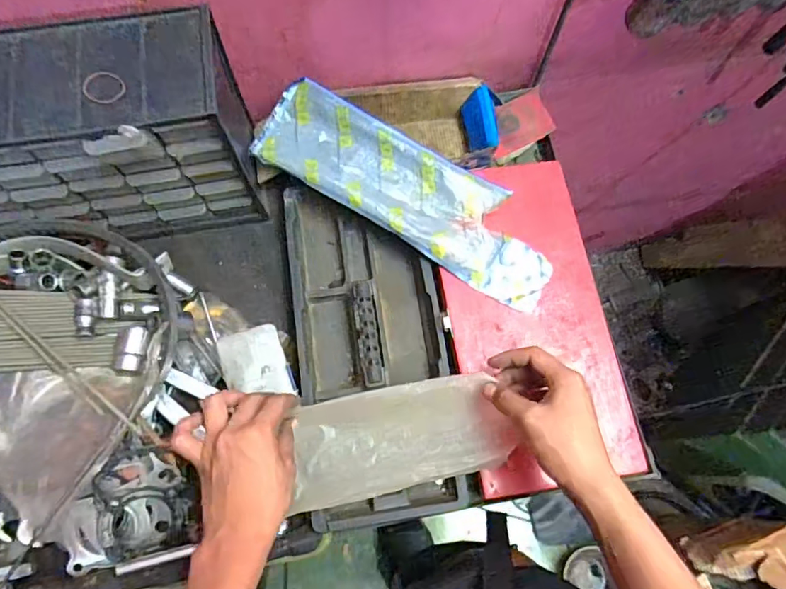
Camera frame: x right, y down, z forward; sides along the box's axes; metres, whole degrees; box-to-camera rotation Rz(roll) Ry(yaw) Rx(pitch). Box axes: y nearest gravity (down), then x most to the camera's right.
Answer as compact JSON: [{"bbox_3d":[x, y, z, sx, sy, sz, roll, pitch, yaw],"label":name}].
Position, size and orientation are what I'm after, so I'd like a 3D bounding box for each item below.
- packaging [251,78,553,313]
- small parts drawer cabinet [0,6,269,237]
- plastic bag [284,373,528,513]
[{"bbox_3d":[0.023,-0.117,0.595,0.362,0.017,0.110,31,84,-1],"label":"packaging"},{"bbox_3d":[-0.303,-0.157,0.541,0.288,0.199,0.134,-10,72,-5],"label":"small parts drawer cabinet"},{"bbox_3d":[0.006,0.141,0.514,0.213,0.018,0.098,-14,73,4],"label":"plastic bag"}]

